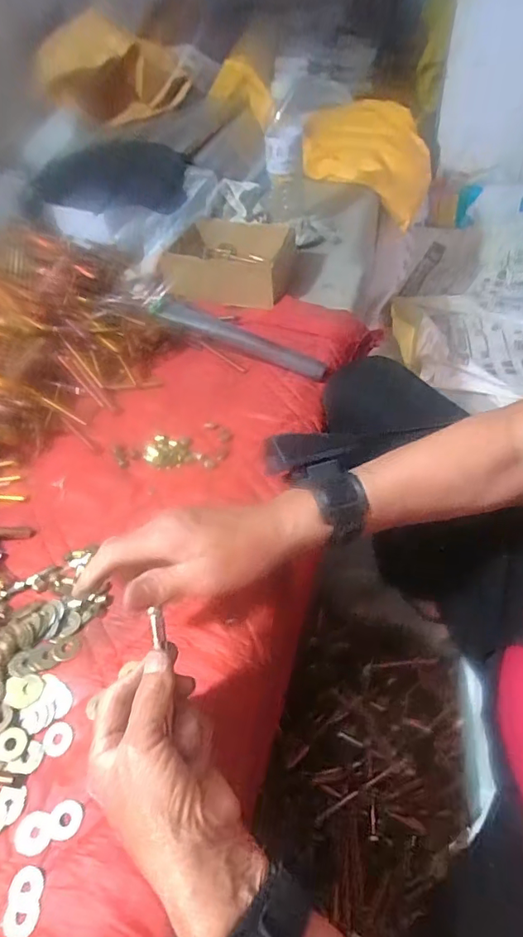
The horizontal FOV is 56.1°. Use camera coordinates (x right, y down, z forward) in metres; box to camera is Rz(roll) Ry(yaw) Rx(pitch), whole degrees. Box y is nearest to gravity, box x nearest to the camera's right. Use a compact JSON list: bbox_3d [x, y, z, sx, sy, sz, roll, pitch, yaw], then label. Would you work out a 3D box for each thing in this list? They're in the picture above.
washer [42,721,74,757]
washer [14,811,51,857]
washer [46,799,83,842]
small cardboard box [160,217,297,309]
[{"bbox_3d":[-0.152,0.200,0.363,0.022,0.004,0.022,-3,48,4],"label":"washer"},{"bbox_3d":[-0.153,0.243,0.327,0.023,0.004,0.024,-20,49,-10],"label":"washer"},{"bbox_3d":[-0.134,0.238,0.332,0.023,0.004,0.022,-3,48,4],"label":"washer"},{"bbox_3d":[-0.050,-0.324,0.785,0.180,0.072,0.134,8,50,14],"label":"small cardboard box"}]

